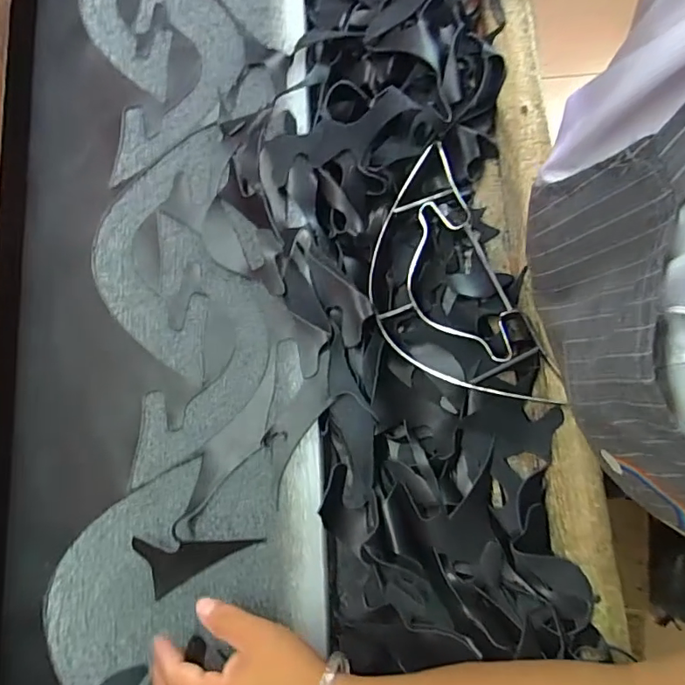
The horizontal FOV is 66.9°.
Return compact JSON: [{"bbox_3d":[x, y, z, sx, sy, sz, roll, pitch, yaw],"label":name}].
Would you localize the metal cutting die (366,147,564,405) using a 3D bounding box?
[{"bbox_3d":[0.090,-0.049,0.478,0.126,0.039,0.261,-20,74,12],"label":"metal cutting die"}]

